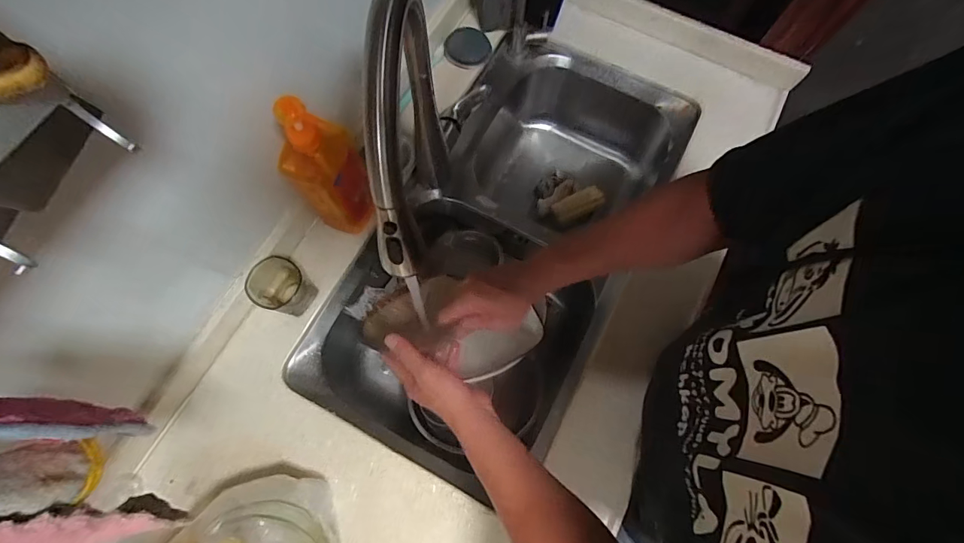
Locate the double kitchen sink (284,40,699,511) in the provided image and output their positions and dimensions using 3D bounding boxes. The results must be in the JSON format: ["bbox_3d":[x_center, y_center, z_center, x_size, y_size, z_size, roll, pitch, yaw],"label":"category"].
[{"bbox_3d":[0.045,-0.047,0.762,0.399,0.279,0.761,27,75,8],"label":"double kitchen sink"}]

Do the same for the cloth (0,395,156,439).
[{"bbox_3d":[-0.276,0.091,0.262,0.077,0.132,0.013,12,74,3],"label":"cloth"}]

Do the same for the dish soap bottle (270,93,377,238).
[{"bbox_3d":[-0.197,-0.125,0.561,0.096,0.253,0.062,-39,77,-11],"label":"dish soap bottle"}]

